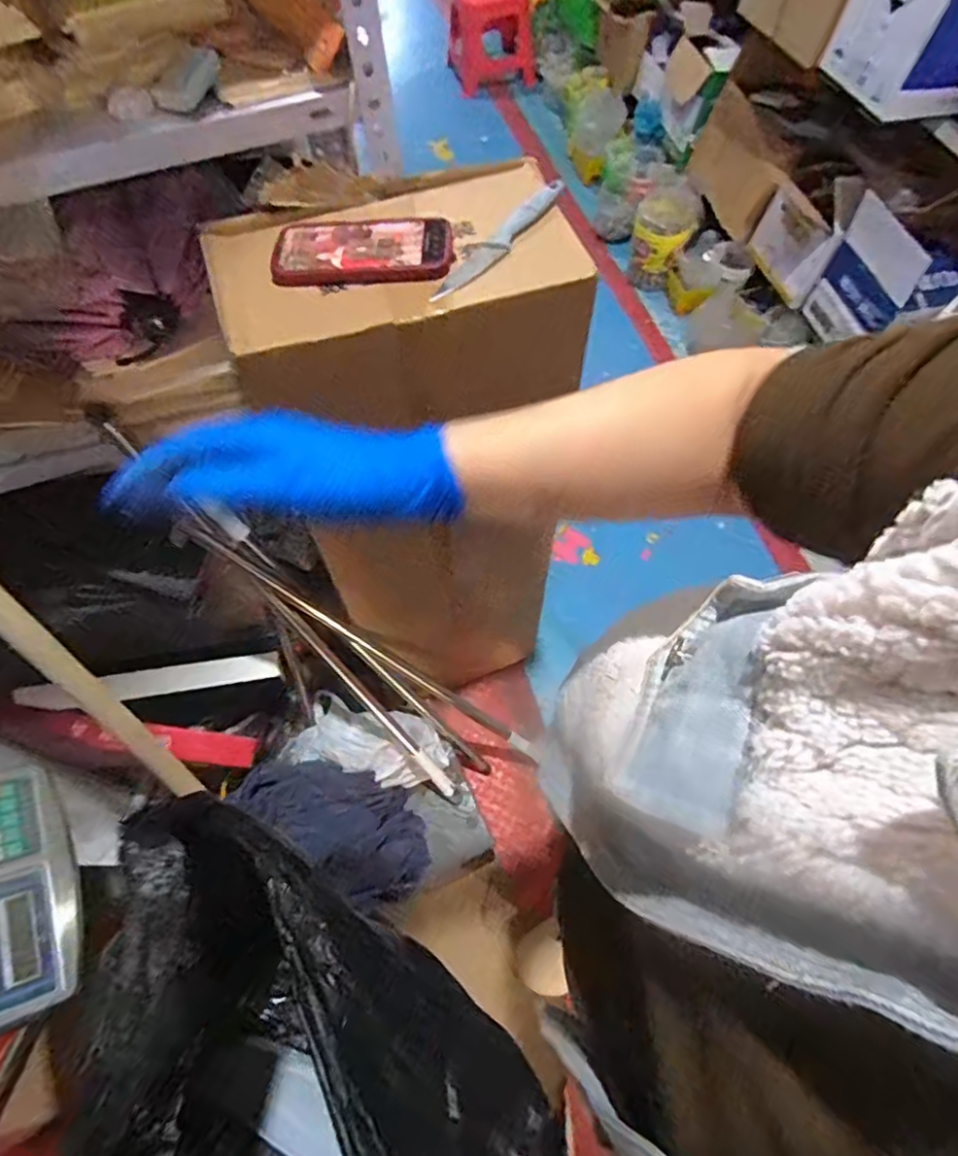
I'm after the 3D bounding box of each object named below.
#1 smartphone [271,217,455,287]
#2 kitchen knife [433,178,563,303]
[{"bbox_3d":[-0.108,-0.309,0.577,0.164,0.012,0.087,-3,65,0],"label":"smartphone"},{"bbox_3d":[0.021,-0.314,0.569,0.028,0.012,0.177,38,72,17],"label":"kitchen knife"}]

